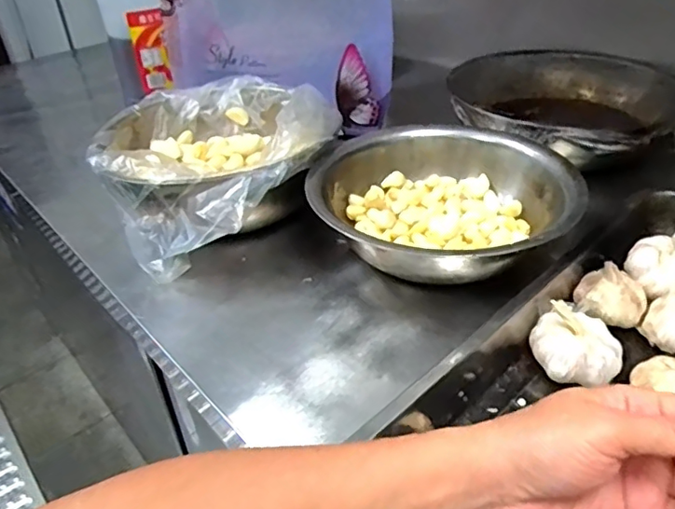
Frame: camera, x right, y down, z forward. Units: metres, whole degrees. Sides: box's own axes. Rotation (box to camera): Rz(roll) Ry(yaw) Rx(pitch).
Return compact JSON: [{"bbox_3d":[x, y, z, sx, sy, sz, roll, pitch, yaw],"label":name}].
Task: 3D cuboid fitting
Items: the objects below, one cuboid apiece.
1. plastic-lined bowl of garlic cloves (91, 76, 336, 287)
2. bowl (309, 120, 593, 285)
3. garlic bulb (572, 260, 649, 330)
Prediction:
[{"bbox_3d":[-0.143,-0.107,0.713,0.282,0.135,0.324,-21,38,-22],"label":"plastic-lined bowl of garlic cloves"},{"bbox_3d":[0.113,-0.049,0.617,0.272,0.098,0.219,12,38,22],"label":"bowl"},{"bbox_3d":[0.243,0.034,0.498,0.057,0.041,0.048,9,37,18],"label":"garlic bulb"}]

